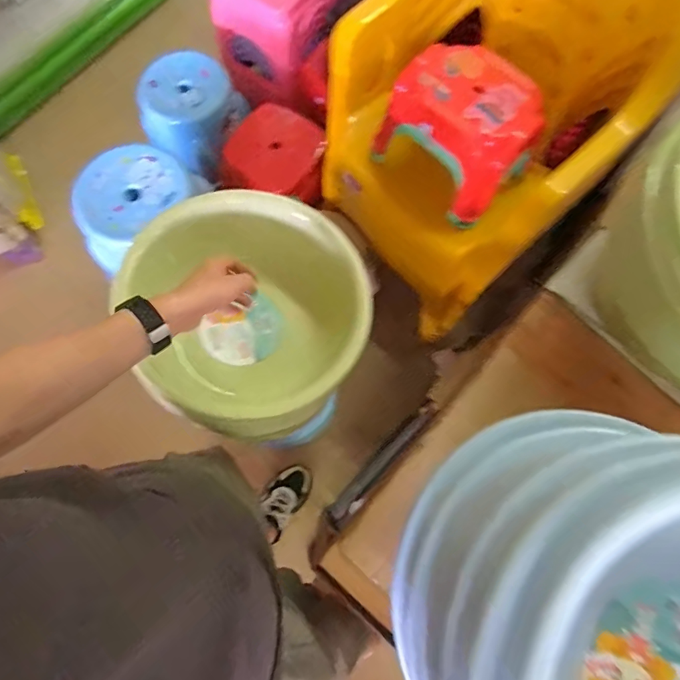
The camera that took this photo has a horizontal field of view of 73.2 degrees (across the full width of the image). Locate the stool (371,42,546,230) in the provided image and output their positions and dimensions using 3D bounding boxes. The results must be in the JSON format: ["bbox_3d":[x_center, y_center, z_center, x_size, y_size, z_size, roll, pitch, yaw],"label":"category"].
[{"bbox_3d":[0.232,-0.413,0.887,0.272,0.175,0.242,39,78,10],"label":"stool"}]

